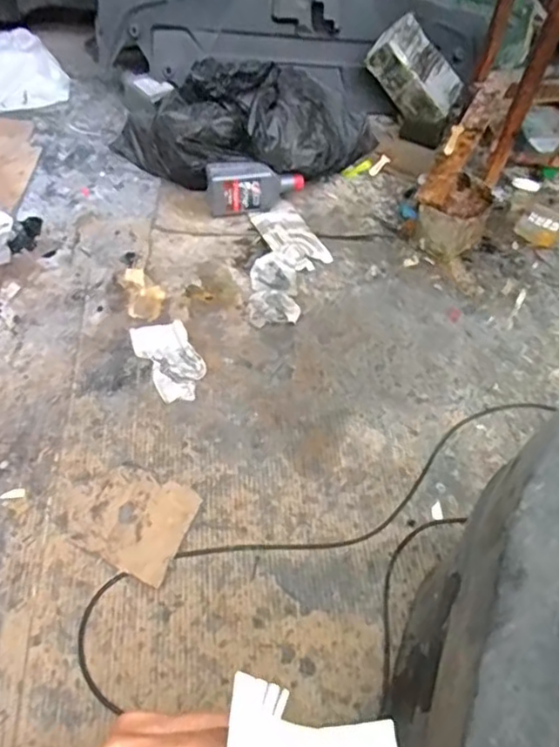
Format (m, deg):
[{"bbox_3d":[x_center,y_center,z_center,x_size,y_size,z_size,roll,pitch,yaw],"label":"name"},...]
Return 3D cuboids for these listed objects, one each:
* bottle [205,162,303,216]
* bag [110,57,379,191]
[{"bbox_3d":[-0.054,-0.430,1.414,0.223,0.100,0.074,-13,53,-14],"label":"bottle"},{"bbox_3d":[-0.068,-0.578,1.470,0.624,0.202,0.304,-2,51,-6],"label":"bag"}]

